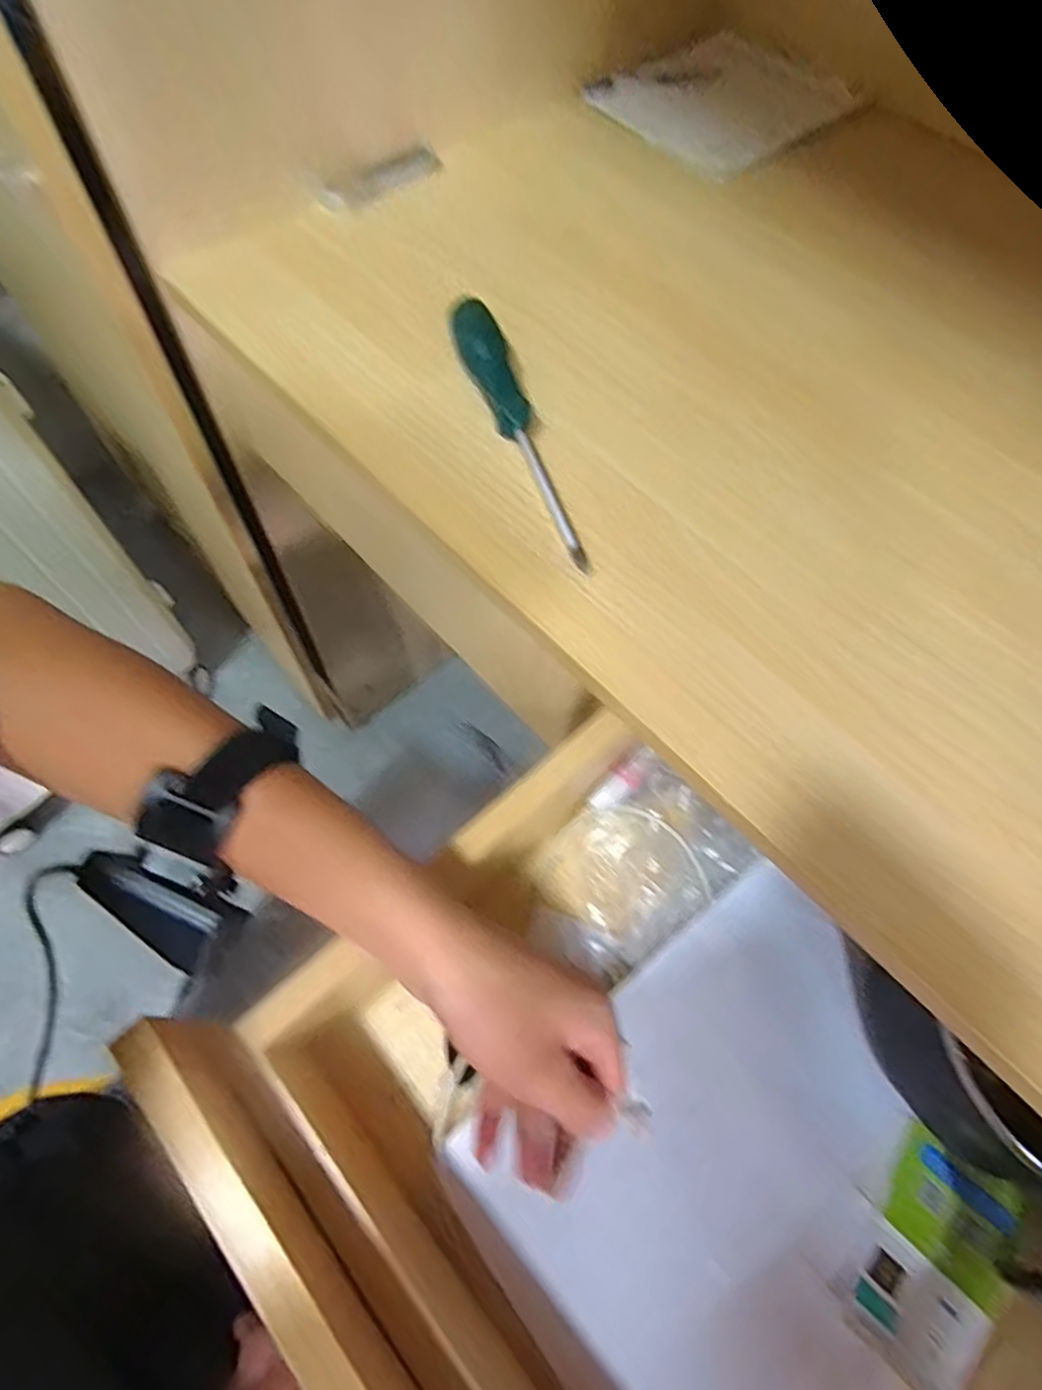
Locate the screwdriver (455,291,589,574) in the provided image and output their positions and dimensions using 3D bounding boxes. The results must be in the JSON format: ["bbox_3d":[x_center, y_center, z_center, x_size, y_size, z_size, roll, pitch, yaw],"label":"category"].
[{"bbox_3d":[-0.001,-0.149,0.384,0.026,0.026,0.183,-18,65,-10],"label":"screwdriver"}]

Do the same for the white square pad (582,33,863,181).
[{"bbox_3d":[0.173,-0.498,0.571,0.193,0.015,0.154,-39,71,-18],"label":"white square pad"}]

